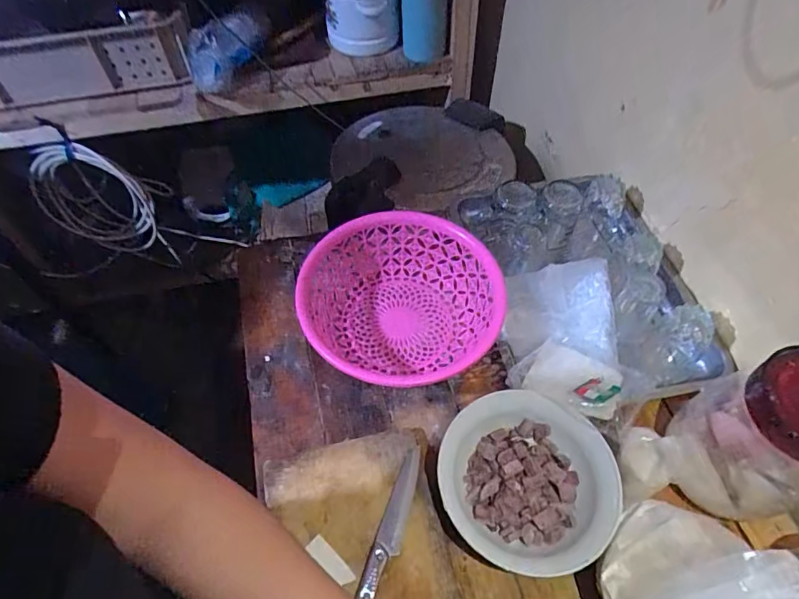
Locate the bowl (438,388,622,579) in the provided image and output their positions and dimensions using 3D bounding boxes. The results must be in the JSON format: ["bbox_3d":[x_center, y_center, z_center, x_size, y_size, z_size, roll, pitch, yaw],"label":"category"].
[{"bbox_3d":[0.136,0.197,0.534,0.182,0.049,0.179,0,55,0],"label":"bowl"}]

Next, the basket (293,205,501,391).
[{"bbox_3d":[0.002,0.006,0.663,0.258,0.084,0.253,0,55,0],"label":"basket"}]

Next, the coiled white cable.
[{"bbox_3d":[-0.821,-0.270,1.304,0.353,0.301,0.093,15,56,10],"label":"coiled white cable"}]

